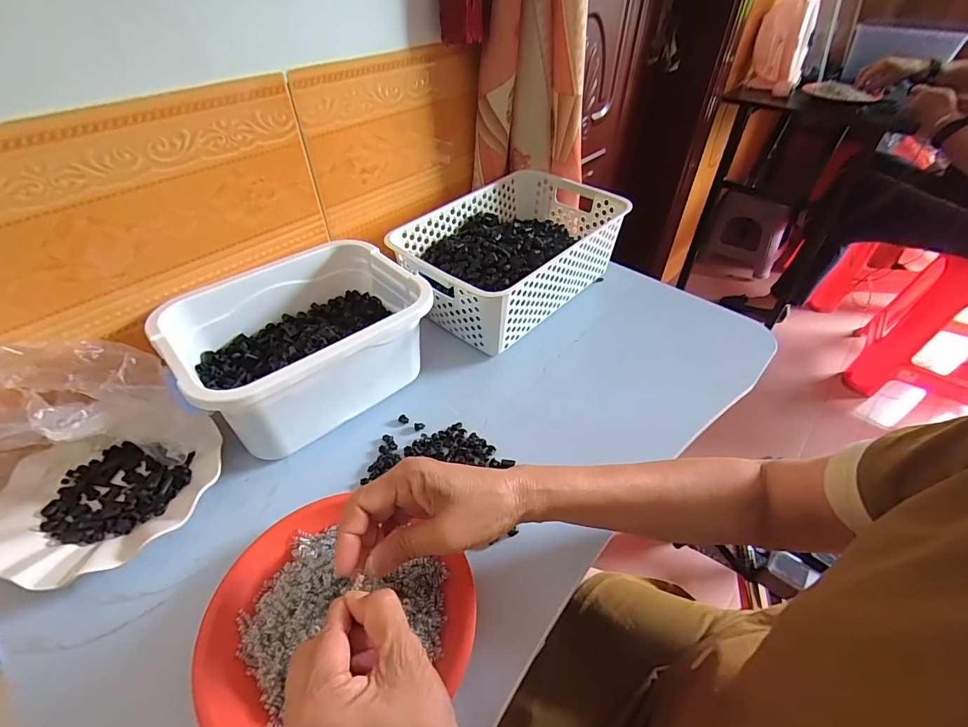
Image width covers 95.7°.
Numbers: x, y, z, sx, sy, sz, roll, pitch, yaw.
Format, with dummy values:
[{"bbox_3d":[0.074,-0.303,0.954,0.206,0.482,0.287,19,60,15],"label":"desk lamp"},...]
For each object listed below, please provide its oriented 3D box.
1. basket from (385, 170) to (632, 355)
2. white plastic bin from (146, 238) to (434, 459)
[{"bbox_3d":[0.038,-0.155,0.640,0.202,0.117,0.304,34,53,29],"label":"basket"},{"bbox_3d":[-0.198,-0.023,0.499,0.248,0.114,0.189,-33,53,-29],"label":"white plastic bin"}]

